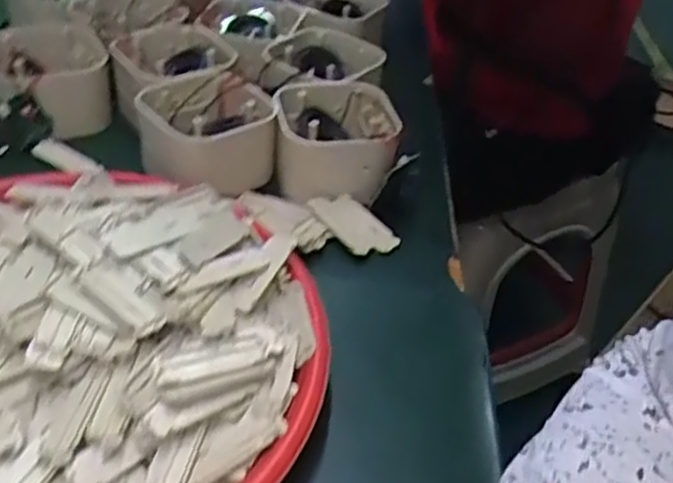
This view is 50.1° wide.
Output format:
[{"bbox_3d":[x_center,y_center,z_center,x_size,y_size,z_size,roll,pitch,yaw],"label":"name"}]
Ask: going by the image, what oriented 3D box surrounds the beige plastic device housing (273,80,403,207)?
[{"bbox_3d":[-0.002,-0.084,0.562,0.090,0.053,0.093,5,40,-3],"label":"beige plastic device housing"}]

